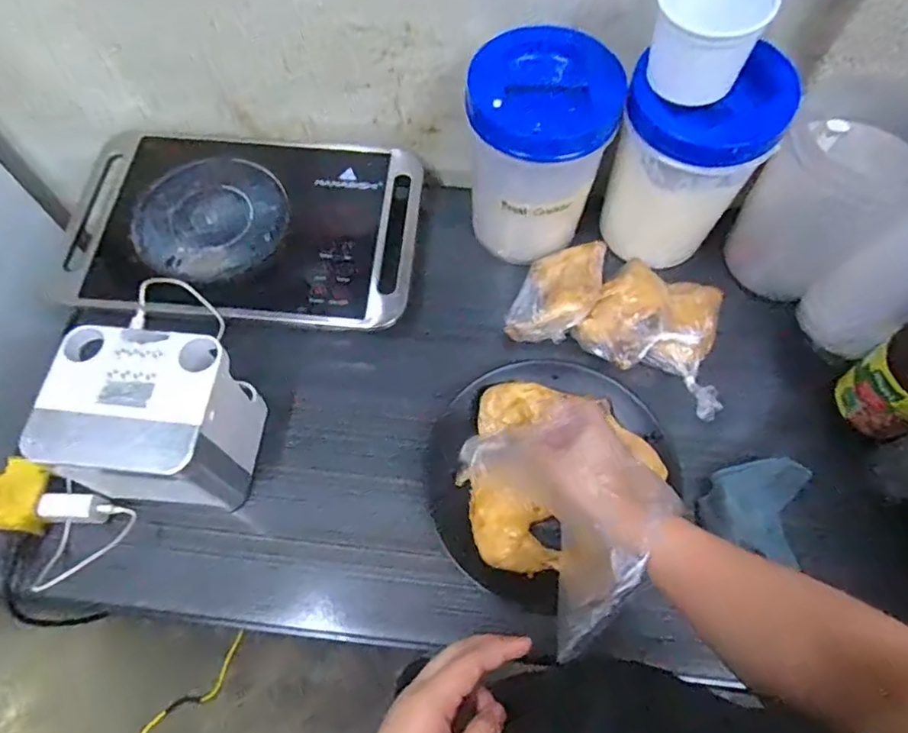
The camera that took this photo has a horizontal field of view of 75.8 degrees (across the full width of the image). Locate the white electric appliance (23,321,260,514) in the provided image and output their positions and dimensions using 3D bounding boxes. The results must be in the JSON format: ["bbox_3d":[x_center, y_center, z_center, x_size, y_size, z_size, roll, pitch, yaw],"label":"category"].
[{"bbox_3d":[-0.299,0.060,0.605,0.155,0.167,0.138,4,66,1],"label":"white electric appliance"}]

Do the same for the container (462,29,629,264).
[{"bbox_3d":[0.097,-0.255,0.700,0.159,0.209,0.152,0,66,-1],"label":"container"}]

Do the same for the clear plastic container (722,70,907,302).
[{"bbox_3d":[0.437,-0.205,0.689,0.151,0.210,0.159,-33,71,-15],"label":"clear plastic container"}]

